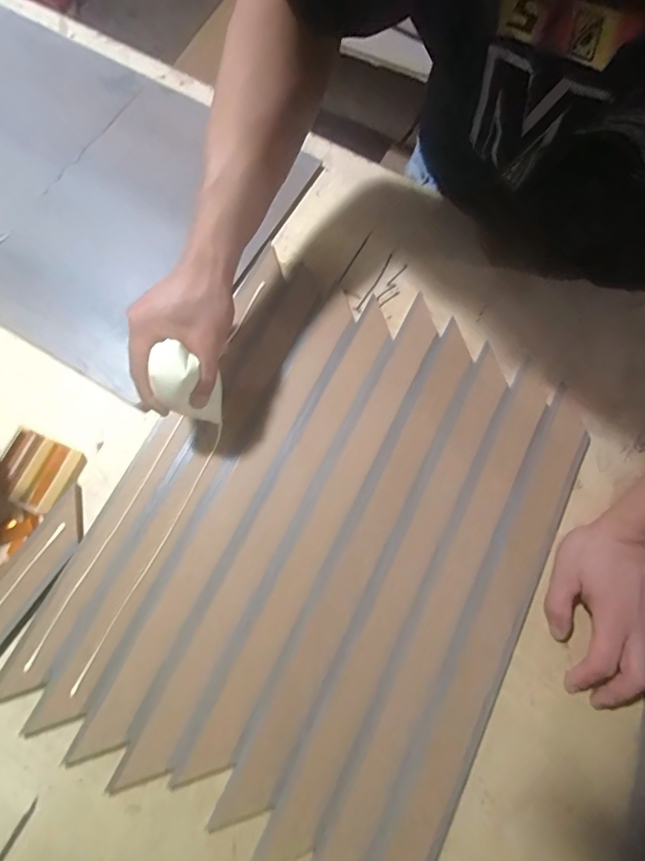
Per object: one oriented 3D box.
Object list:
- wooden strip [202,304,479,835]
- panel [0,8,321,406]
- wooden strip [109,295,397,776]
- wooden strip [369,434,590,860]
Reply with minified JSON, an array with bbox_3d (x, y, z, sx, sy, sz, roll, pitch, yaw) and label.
[{"bbox_3d":[0.041,0.112,0.415,0.042,0.008,0.490,26,78,7],"label":"wooden strip"},{"bbox_3d":[-0.397,-0.350,0.530,0.700,0.014,0.362,30,78,7],"label":"panel"},{"bbox_3d":[-0.042,0.087,0.419,0.044,0.007,0.487,26,78,7],"label":"wooden strip"},{"bbox_3d":[0.149,0.208,0.395,0.046,0.011,0.461,27,78,7],"label":"wooden strip"}]

